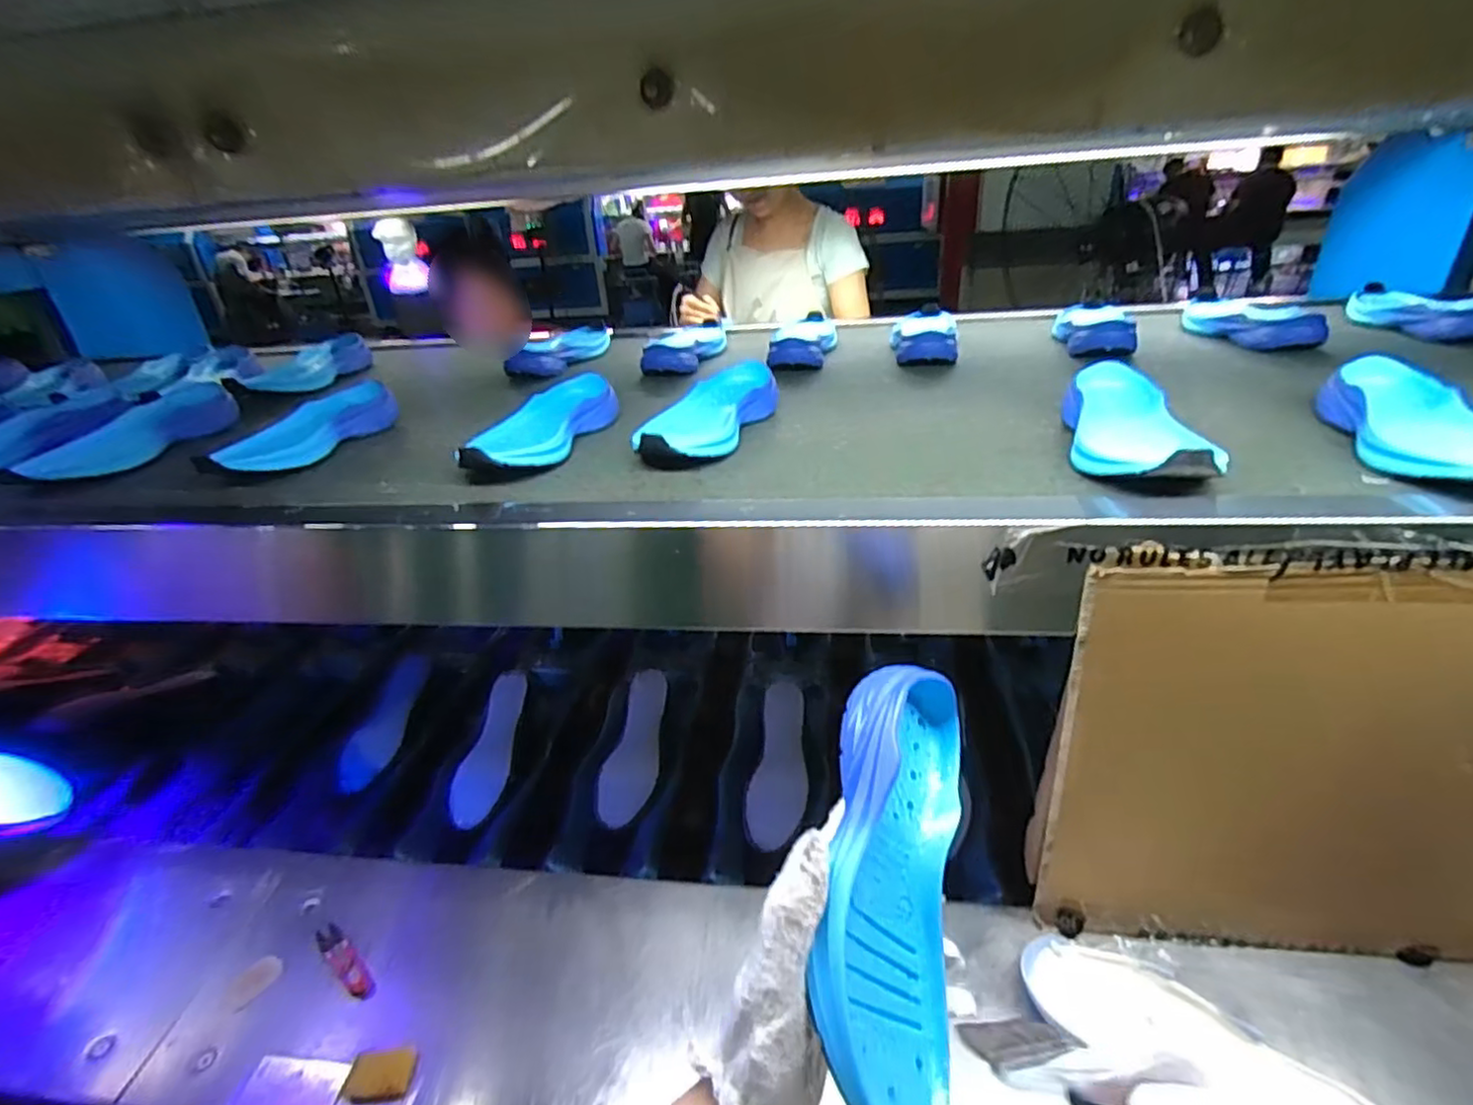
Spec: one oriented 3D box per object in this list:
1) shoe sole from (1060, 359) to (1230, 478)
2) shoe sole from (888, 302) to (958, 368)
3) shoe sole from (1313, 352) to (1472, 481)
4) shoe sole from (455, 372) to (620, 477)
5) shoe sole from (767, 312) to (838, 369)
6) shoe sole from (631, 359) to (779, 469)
[{"bbox_3d":[0.321,-0.105,0.547,0.087,0.049,0.225,5,27,16],"label":"shoe sole"},{"bbox_3d":[0.266,-0.306,0.938,0.086,0.047,0.235,4,26,13],"label":"shoe sole"},{"bbox_3d":[0.526,-0.103,0.507,0.087,0.051,0.211,8,28,22],"label":"shoe sole"},{"bbox_3d":[-0.190,-0.126,0.663,0.072,0.048,0.225,5,27,15],"label":"shoe sole"},{"bbox_3d":[0.100,-0.309,0.974,0.087,0.043,0.234,1,26,8],"label":"shoe sole"},{"bbox_3d":[-0.025,-0.137,0.654,0.075,0.054,0.216,9,28,22],"label":"shoe sole"}]

